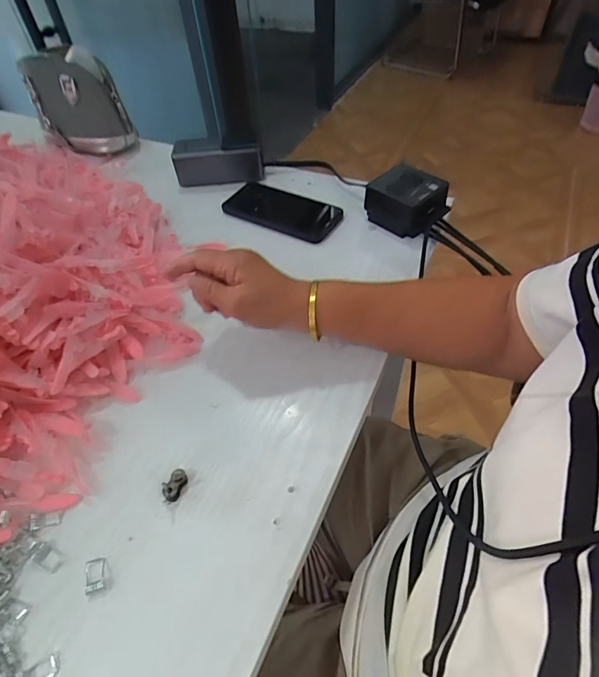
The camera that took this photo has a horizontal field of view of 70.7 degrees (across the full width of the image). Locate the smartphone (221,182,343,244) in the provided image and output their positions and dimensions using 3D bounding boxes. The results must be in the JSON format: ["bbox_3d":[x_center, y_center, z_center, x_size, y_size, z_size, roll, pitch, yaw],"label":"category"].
[{"bbox_3d":[-0.030,-0.172,0.572,0.164,0.016,0.084,21,51,21],"label":"smartphone"}]

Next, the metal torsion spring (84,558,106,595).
[{"bbox_3d":[-0.146,0.169,0.300,0.015,0.005,0.023,-15,50,-9],"label":"metal torsion spring"}]

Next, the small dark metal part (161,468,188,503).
[{"bbox_3d":[-0.099,0.116,0.335,0.012,0.013,0.024,15,52,16],"label":"small dark metal part"}]

